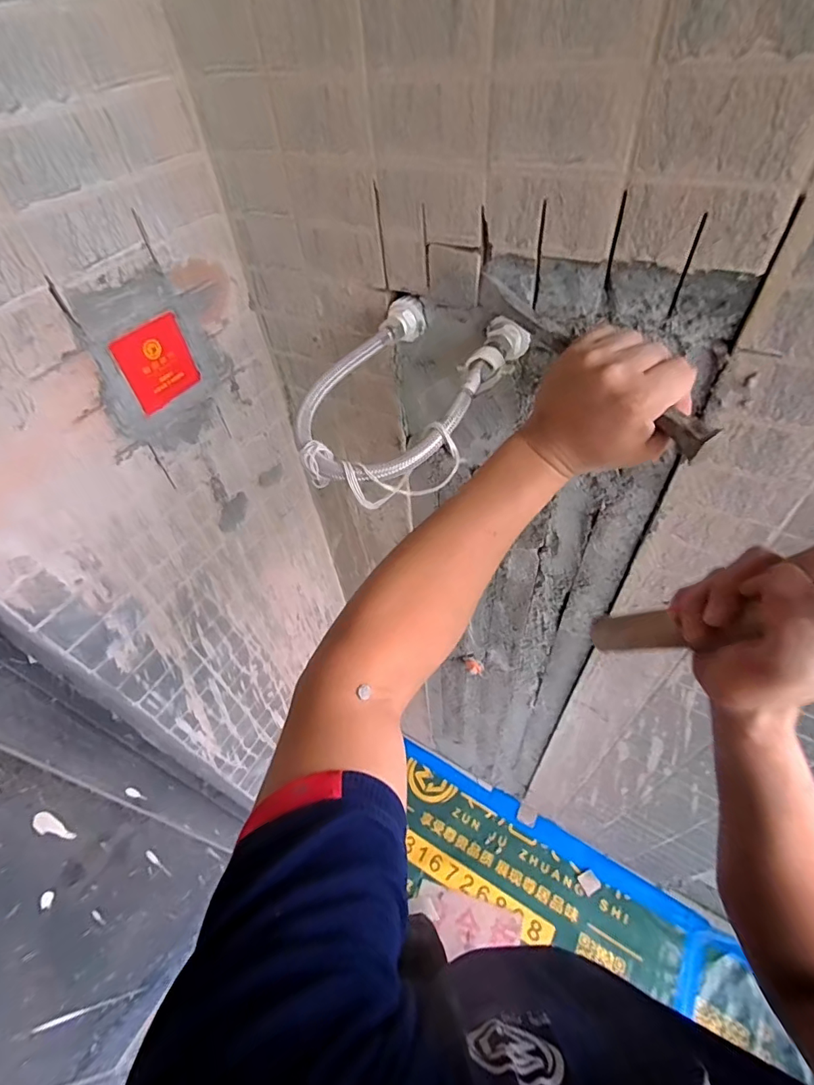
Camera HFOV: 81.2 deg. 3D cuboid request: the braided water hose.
[{"bbox_3d":[-0.005,-0.131,0.403,0.144,0.037,0.224,21,55,21],"label":"braided water hose"}]

